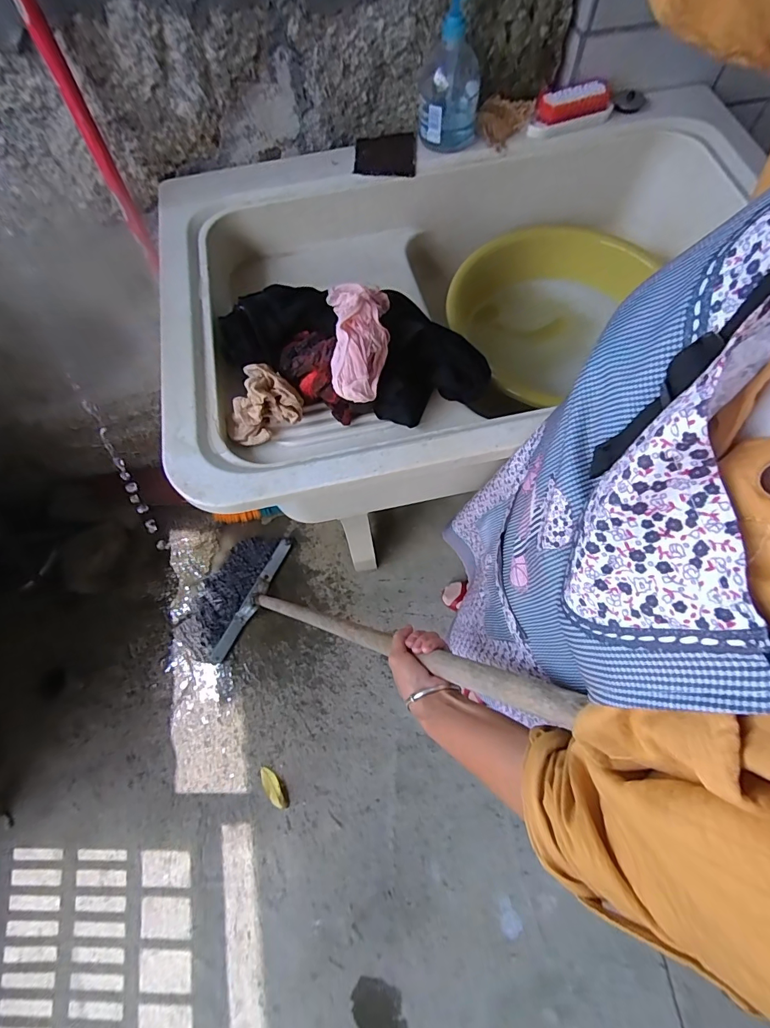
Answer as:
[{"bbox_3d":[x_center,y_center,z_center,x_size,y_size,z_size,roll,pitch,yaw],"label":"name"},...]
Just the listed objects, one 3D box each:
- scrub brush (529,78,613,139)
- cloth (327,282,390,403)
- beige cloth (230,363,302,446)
[{"bbox_3d":[0.283,-0.616,0.648,0.138,0.035,0.047,-20,67,-7],"label":"scrub brush"},{"bbox_3d":[-0.028,-0.211,0.490,0.074,0.057,0.175,-6,66,-1],"label":"cloth"},{"bbox_3d":[-0.151,-0.136,0.515,0.094,0.040,0.081,-22,68,-8],"label":"beige cloth"}]

